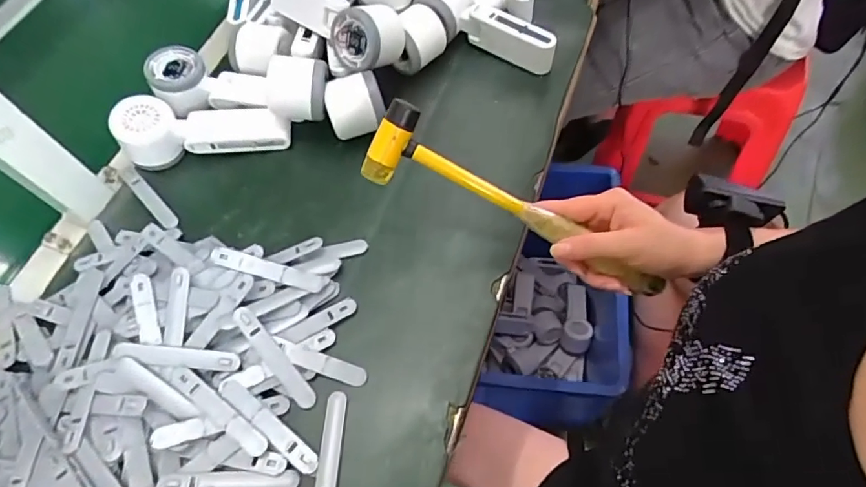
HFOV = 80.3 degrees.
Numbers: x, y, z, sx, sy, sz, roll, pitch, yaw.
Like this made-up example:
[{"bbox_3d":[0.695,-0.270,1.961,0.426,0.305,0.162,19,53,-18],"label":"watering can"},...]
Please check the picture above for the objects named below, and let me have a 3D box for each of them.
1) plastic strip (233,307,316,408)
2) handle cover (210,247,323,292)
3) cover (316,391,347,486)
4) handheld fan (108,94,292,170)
[{"bbox_3d":[-0.121,0.087,0.393,0.015,0.005,0.090,-38,89,-16],"label":"plastic strip"},{"bbox_3d":[-0.140,0.021,0.431,0.093,0.007,0.016,17,62,-5],"label":"handle cover"},{"bbox_3d":[-0.075,0.156,0.375,0.015,0.007,0.093,-2,60,6],"label":"cover"},{"bbox_3d":[-0.228,-0.119,0.517,0.160,0.057,0.049,-13,60,0],"label":"handheld fan"}]

